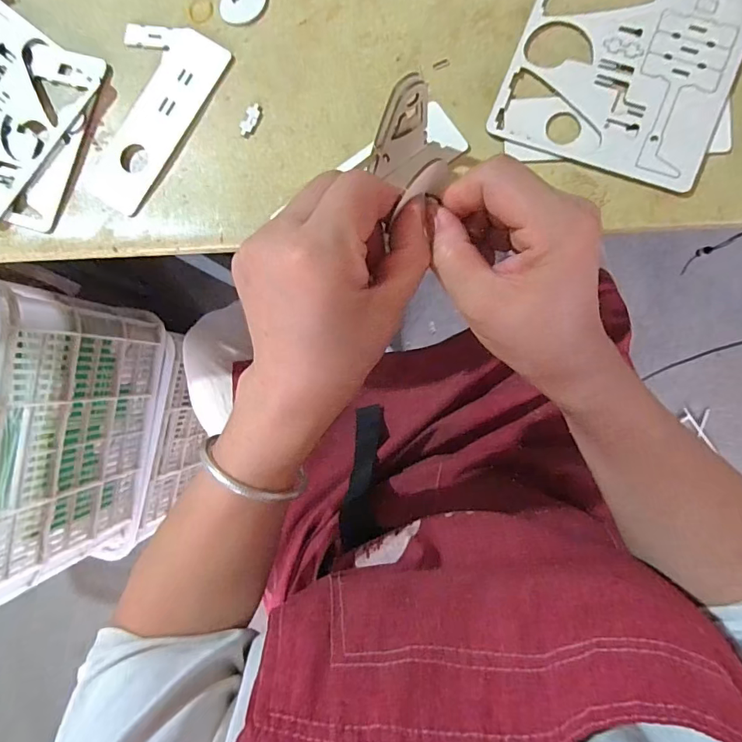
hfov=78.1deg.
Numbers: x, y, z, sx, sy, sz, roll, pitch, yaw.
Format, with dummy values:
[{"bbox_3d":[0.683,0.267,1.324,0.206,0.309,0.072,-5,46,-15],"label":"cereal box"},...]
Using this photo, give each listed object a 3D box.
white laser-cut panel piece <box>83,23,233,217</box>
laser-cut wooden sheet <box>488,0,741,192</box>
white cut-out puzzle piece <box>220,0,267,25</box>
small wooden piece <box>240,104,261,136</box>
[{"bbox_3d":[-0.177,-0.199,0.351,0.081,0.005,0.146,32,94,6],"label":"white laser-cut panel piece"},{"bbox_3d":[0.173,-0.209,0.313,0.143,0.004,0.141,22,89,8],"label":"laser-cut wooden sheet"},{"bbox_3d":[-0.095,-0.285,0.349,0.031,0.004,0.044,35,94,5],"label":"white cut-out puzzle piece"},{"bbox_3d":[-0.091,-0.189,0.345,0.010,0.004,0.025,25,93,6],"label":"small wooden piece"}]

